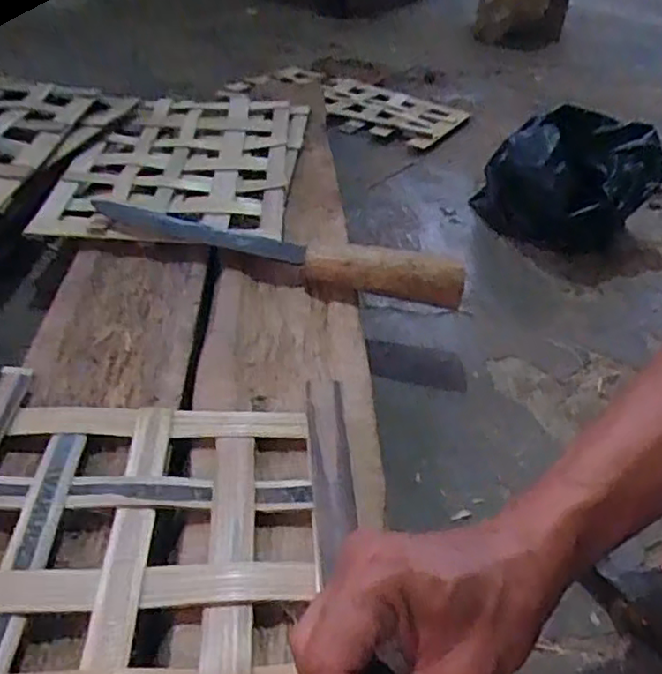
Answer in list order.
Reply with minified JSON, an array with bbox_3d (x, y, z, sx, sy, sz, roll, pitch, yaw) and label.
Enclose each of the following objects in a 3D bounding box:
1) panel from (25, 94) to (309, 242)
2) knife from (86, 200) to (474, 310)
[{"bbox_3d":[-0.149,-0.192,0.685,0.216,0.018,0.370,4,40,0],"label":"panel"},{"bbox_3d":[-0.048,-0.073,0.533,0.314,0.034,0.037,15,38,9],"label":"knife"}]

